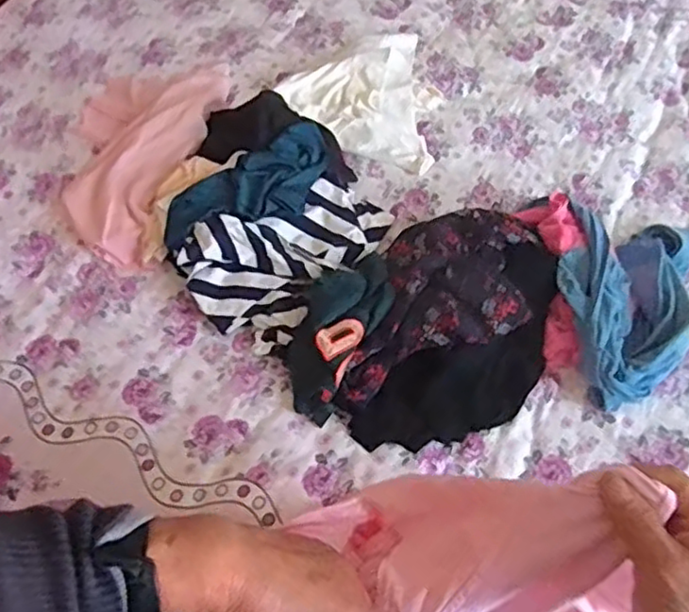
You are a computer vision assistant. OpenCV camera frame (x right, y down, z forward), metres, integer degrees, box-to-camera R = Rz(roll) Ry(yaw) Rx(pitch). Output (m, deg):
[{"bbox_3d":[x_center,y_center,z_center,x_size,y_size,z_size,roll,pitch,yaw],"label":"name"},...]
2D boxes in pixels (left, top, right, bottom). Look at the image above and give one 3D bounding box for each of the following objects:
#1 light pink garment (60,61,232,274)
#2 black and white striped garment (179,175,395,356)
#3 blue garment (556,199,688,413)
[{"bbox_3d":[-0.376,-0.289,1.175,0.263,0.069,0.490,11,58,7],"label":"light pink garment"},{"bbox_3d":[-0.080,-0.093,1.042,0.204,0.083,0.334,39,65,22],"label":"black and white striped garment"},{"bbox_3d":[0.416,-0.019,0.991,0.210,0.093,0.354,14,59,9],"label":"blue garment"}]

